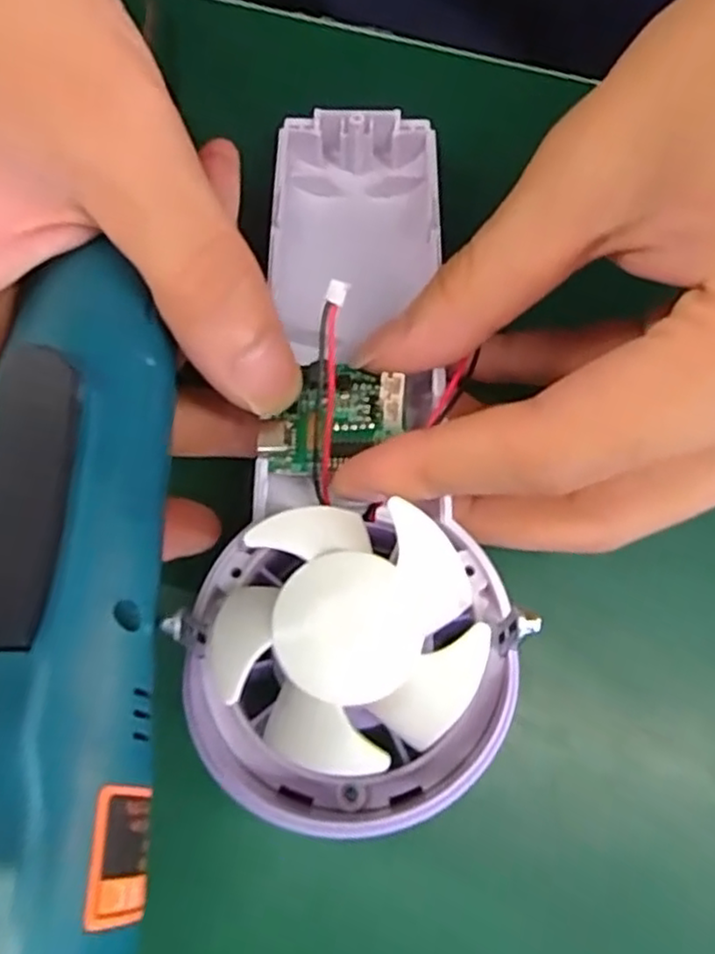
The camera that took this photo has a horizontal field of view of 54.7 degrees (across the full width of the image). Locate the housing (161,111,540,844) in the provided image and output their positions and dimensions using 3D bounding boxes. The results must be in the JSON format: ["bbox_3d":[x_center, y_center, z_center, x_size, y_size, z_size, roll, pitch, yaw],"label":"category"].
[{"bbox_3d":[-0.003,-0.020,0.157,0.054,0.033,0.169,1,58,1],"label":"housing"}]

